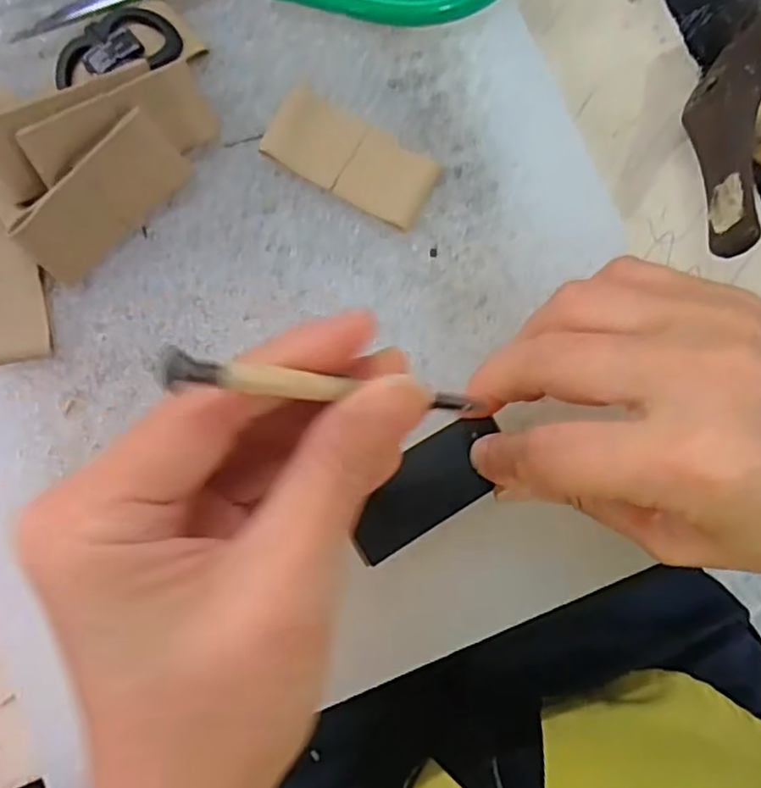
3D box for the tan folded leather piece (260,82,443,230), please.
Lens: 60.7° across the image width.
[{"bbox_3d":[-0.010,-0.085,0.234,0.061,0.008,0.030,29,85,3],"label":"tan folded leather piece"}]

